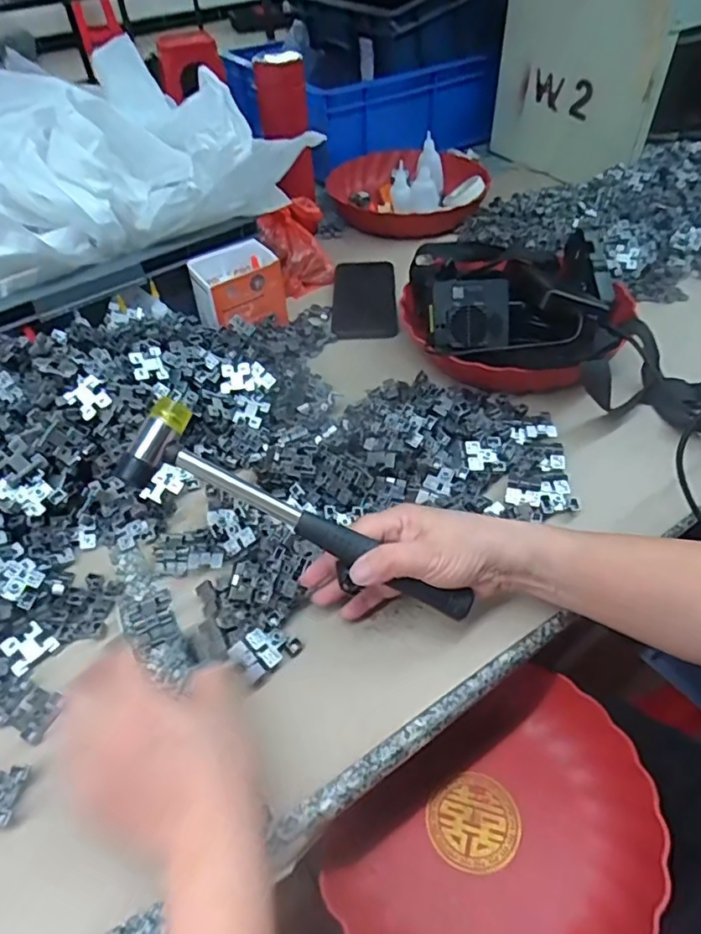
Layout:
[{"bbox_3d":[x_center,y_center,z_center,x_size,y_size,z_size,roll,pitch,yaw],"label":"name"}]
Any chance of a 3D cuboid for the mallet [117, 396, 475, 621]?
[{"bbox_3d":[-0.029,0.039,0.378,0.248,0.024,0.052,29,53,-4],"label":"mallet"}]

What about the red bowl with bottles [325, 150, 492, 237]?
[{"bbox_3d":[0.086,-0.431,0.875,0.223,0.077,0.223,-2,47,2],"label":"red bowl with bottles"}]

